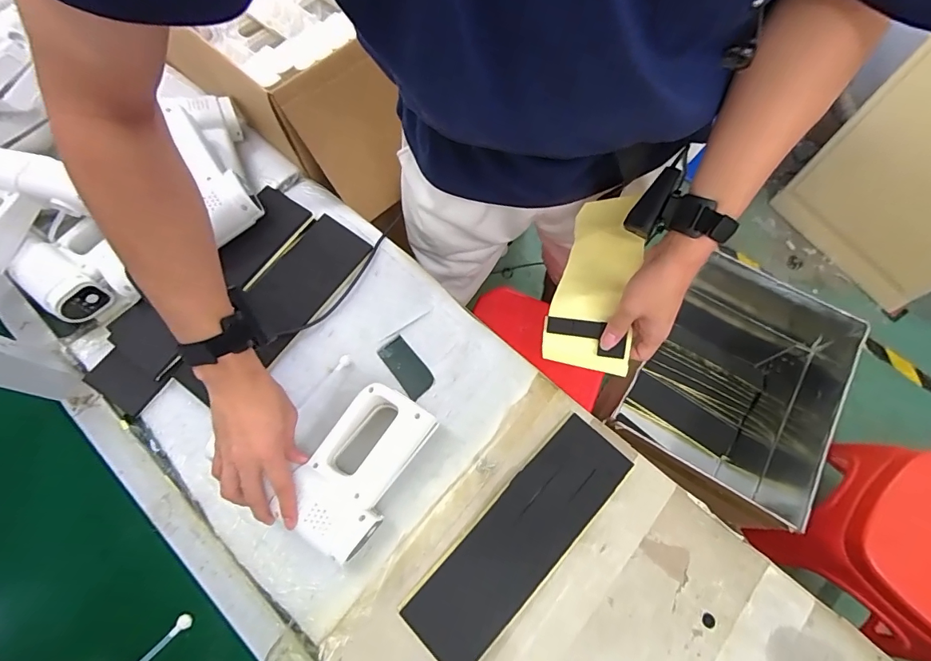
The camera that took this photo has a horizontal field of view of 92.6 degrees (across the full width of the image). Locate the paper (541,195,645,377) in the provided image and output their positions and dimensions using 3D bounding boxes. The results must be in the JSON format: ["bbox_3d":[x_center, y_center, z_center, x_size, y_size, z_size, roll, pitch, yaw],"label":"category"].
[{"bbox_3d":[0.156,-0.057,0.533,0.096,0.021,0.204,10,88,27],"label":"paper"}]

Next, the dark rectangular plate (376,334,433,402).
[{"bbox_3d":[-0.079,0.048,0.589,0.040,0.009,0.085,-37,71,-12],"label":"dark rectangular plate"}]

